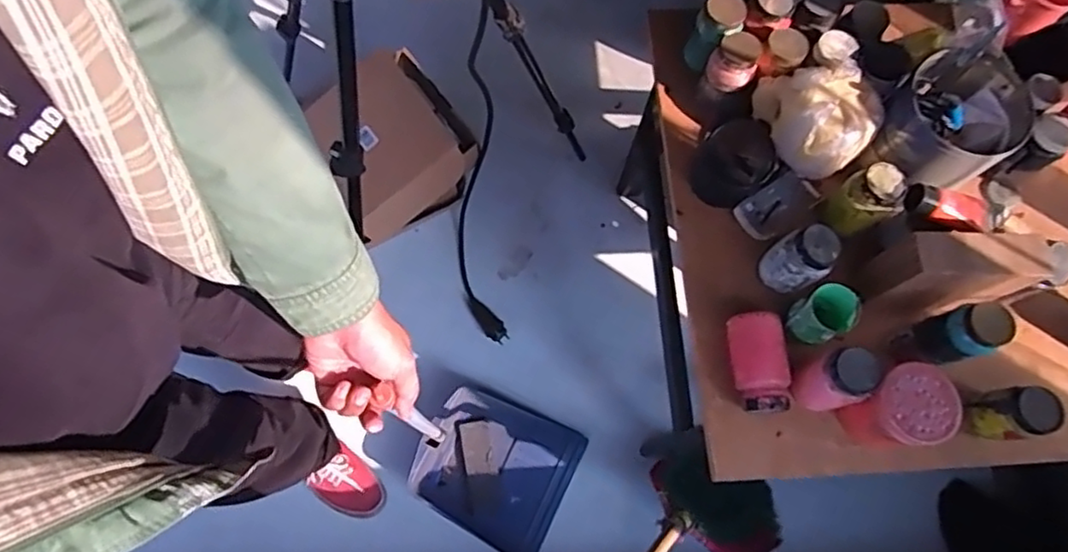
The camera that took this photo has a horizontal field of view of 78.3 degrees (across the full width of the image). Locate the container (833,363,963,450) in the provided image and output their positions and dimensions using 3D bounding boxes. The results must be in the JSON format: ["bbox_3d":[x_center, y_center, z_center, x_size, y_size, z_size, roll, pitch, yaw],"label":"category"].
[{"bbox_3d":[0.425,0.158,0.774,0.096,0.101,0.088,-17,75,-8],"label":"container"}]

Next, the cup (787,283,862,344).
[{"bbox_3d":[0.354,0.051,0.812,0.065,0.082,0.058,-27,76,-11],"label":"cup"}]

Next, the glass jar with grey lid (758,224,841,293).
[{"bbox_3d":[0.327,-0.017,0.824,0.064,0.115,0.059,1,73,-3],"label":"glass jar with grey lid"}]

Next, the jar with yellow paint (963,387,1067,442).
[{"bbox_3d":[0.567,0.168,0.787,0.059,0.100,0.055,1,73,-3],"label":"jar with yellow paint"}]

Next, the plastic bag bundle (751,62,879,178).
[{"bbox_3d":[0.368,-0.215,0.865,0.154,0.096,0.105,40,75,12],"label":"plastic bag bundle"}]

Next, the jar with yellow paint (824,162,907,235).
[{"bbox_3d":[0.420,-0.097,0.835,0.065,0.088,0.063,16,73,2],"label":"jar with yellow paint"}]

